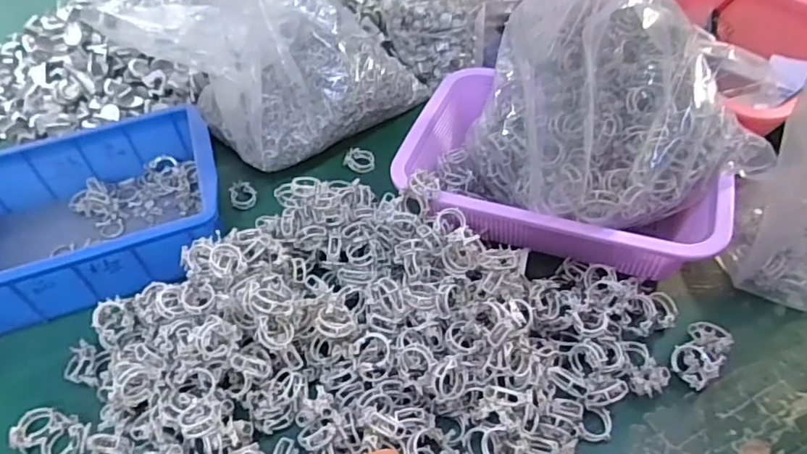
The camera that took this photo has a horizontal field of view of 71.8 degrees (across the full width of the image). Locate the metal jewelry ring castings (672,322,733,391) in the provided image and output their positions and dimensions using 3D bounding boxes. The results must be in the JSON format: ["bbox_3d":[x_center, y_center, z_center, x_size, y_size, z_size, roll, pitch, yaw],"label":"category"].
[{"bbox_3d":[0.220,0.093,0.411,0.030,0.021,0.056,32,57,29],"label":"metal jewelry ring castings"}]

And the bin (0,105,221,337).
[{"bbox_3d":[-0.293,-0.013,0.514,0.242,0.061,0.180,-17,49,-12],"label":"bin"}]

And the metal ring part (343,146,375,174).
[{"bbox_3d":[-0.047,-0.071,0.592,0.033,0.014,0.028,-8,47,-4],"label":"metal ring part"}]

